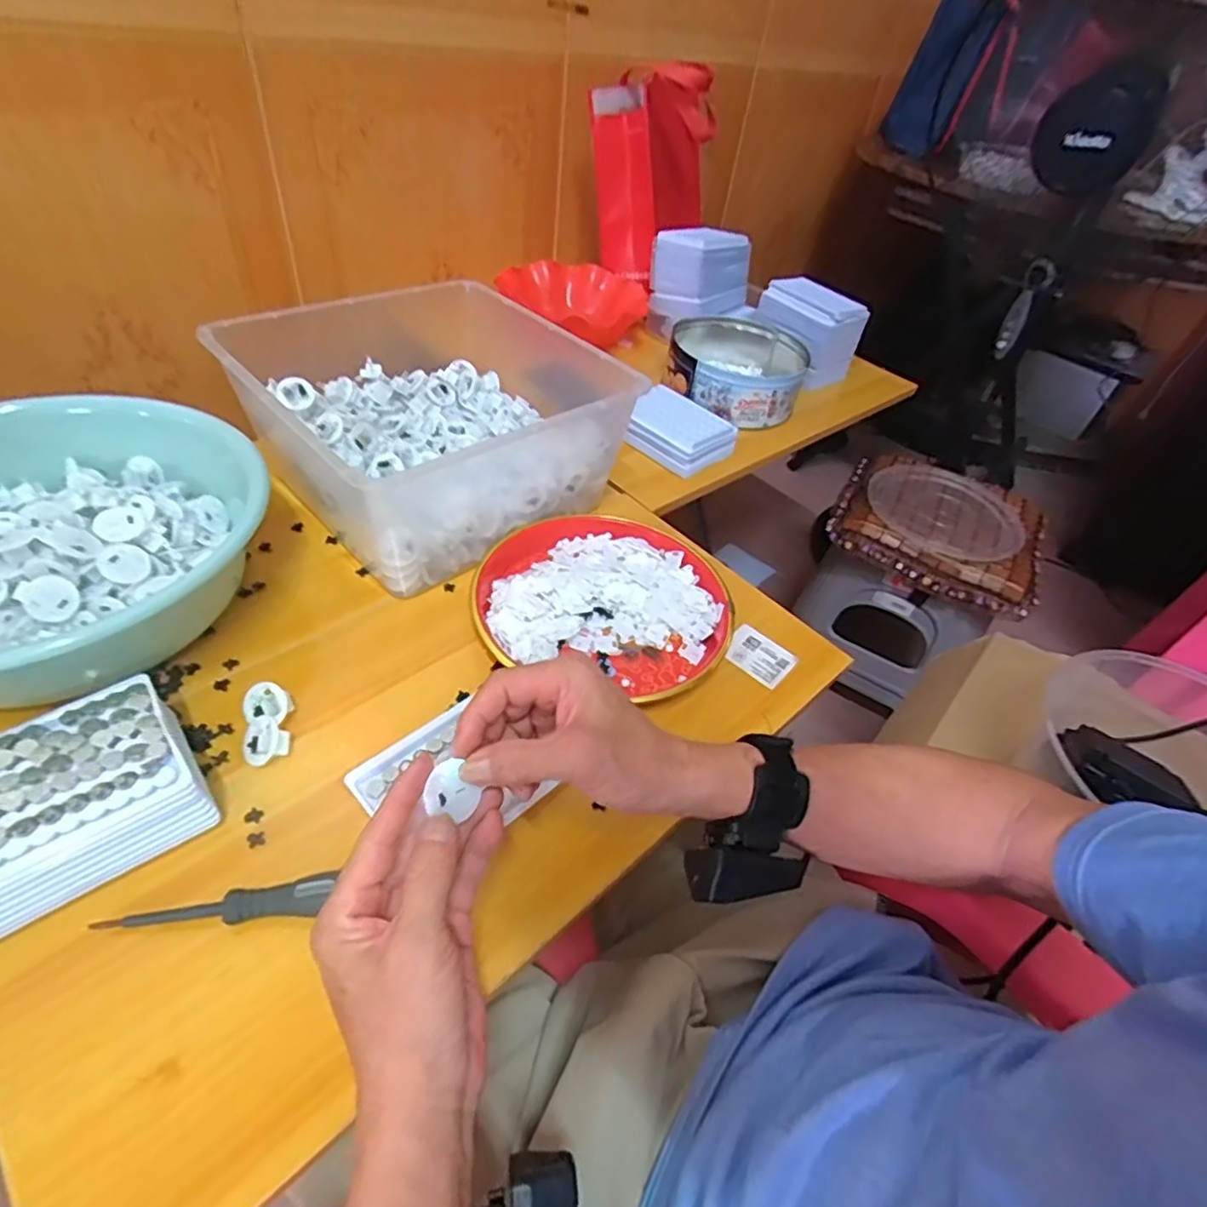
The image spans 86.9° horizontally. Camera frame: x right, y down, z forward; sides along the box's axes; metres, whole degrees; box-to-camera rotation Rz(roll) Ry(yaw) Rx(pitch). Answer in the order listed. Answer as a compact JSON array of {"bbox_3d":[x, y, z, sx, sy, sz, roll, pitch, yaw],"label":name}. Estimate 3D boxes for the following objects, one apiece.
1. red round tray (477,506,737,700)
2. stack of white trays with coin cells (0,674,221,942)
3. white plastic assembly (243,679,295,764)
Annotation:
[{"bbox_3d":[-0.001,-0.009,0.582,0.222,0.031,0.197,8,47,1],"label":"red round tray"},{"bbox_3d":[-0.313,0.120,0.373,0.131,0.062,0.107,-28,57,-29],"label":"stack of white trays with coin cells"},{"bbox_3d":[-0.235,0.084,0.447,0.031,0.021,0.055,-12,50,-17],"label":"white plastic assembly"}]

